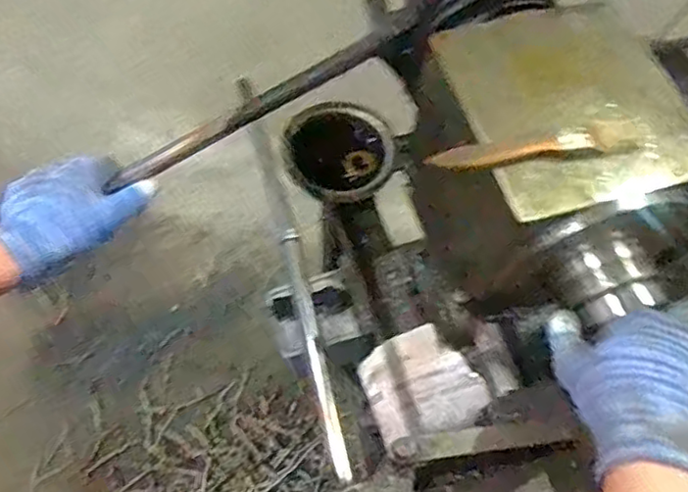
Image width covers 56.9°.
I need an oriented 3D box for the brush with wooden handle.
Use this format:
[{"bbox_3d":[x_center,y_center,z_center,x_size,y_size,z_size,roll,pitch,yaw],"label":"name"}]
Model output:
[{"bbox_3d":[0.126,-0.065,0.421,0.140,0.009,0.020,-10,64,-7],"label":"brush with wooden handle"}]

